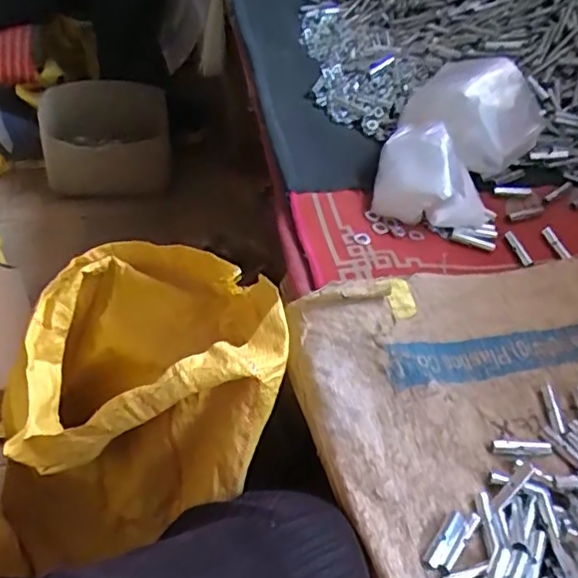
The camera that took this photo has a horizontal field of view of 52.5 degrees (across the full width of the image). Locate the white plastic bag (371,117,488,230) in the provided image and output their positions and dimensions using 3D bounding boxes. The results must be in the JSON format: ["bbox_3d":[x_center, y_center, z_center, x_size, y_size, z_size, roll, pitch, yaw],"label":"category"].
[{"bbox_3d":[0.146,-0.113,0.594,0.114,0.059,0.102,9,51,1],"label":"white plastic bag"}]

